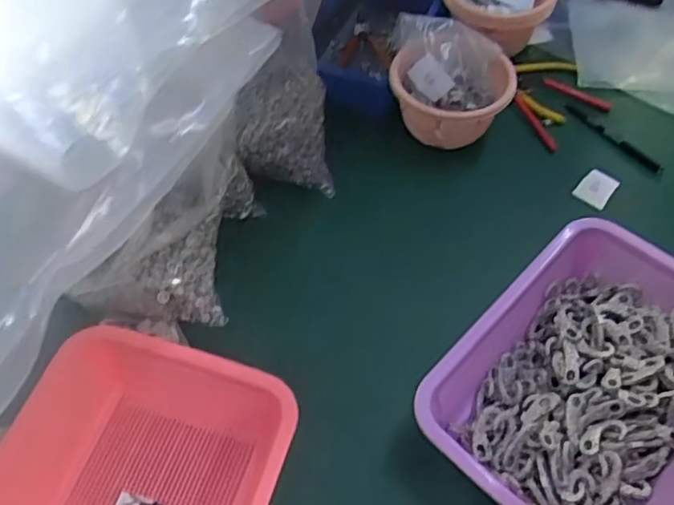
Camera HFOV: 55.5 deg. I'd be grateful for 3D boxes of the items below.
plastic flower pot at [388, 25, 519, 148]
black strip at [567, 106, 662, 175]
[{"bbox_3d":[0.146,-0.207,0.826,0.152,0.098,0.133,26,59,17],"label":"plastic flower pot"},{"bbox_3d":[0.372,-0.154,0.863,0.017,0.007,0.154,-35,62,-22],"label":"black strip"}]

